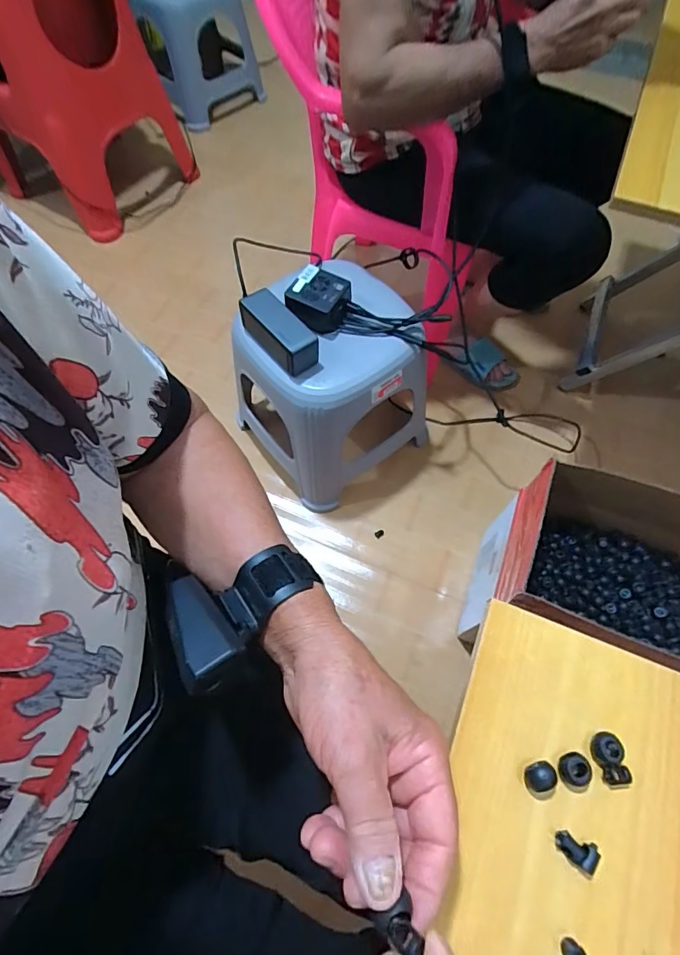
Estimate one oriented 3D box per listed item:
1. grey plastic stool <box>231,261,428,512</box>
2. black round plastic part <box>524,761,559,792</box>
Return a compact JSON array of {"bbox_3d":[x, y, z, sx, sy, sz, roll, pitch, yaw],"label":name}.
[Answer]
[{"bbox_3d":[-0.016,-0.169,0.807,0.291,0.351,0.272,-36,68,-15],"label":"grey plastic stool"},{"bbox_3d":[0.120,0.180,0.275,0.017,0.014,0.016,-1,64,1],"label":"black round plastic part"}]

